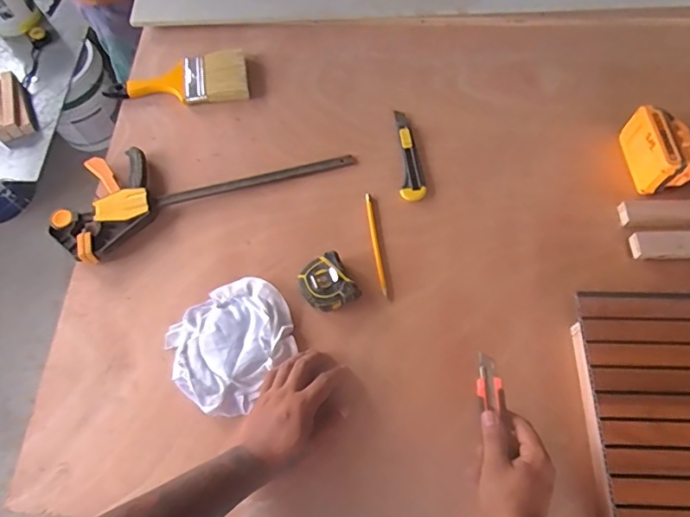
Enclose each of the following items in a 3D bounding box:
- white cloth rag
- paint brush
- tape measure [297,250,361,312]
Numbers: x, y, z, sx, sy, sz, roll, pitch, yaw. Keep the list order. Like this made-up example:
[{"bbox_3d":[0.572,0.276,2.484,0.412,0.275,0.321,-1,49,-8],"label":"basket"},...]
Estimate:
[{"bbox_3d":[-0.149,0.111,0.658,0.166,0.030,0.150,-38,67,-16],"label":"white cloth rag"},{"bbox_3d":[-0.283,-0.296,0.842,0.234,0.027,0.106,-13,65,-3],"label":"paint brush"},{"bbox_3d":[-0.025,0.036,0.672,0.068,0.039,0.074,-29,68,-9],"label":"tape measure"}]

